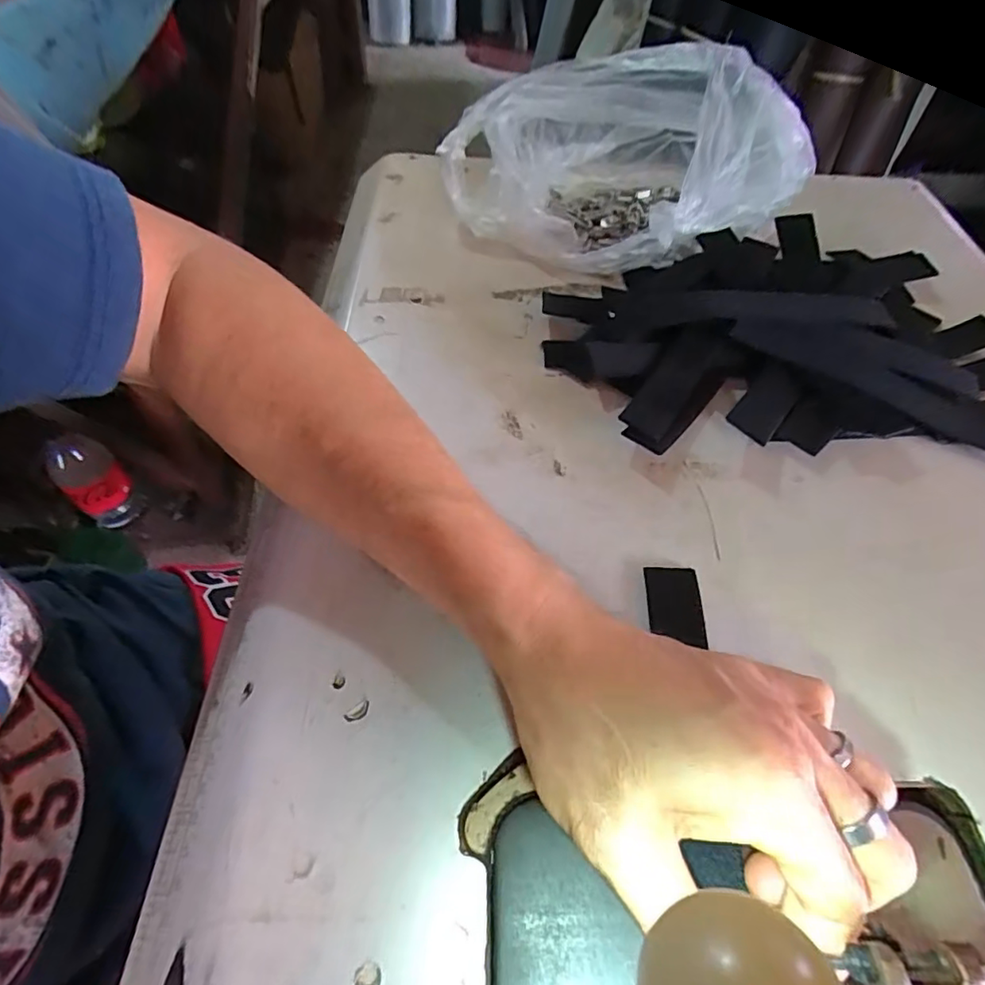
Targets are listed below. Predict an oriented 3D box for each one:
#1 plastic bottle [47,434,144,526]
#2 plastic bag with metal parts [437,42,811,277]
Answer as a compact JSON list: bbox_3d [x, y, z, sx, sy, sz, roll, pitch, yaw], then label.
[{"bbox_3d":[-0.691,-0.008,0.980,0.084,0.222,0.089,34,59,20],"label":"plastic bottle"},{"bbox_3d":[0.084,-0.231,0.375,0.129,0.128,0.227,-39,64,-25],"label":"plastic bag with metal parts"}]

